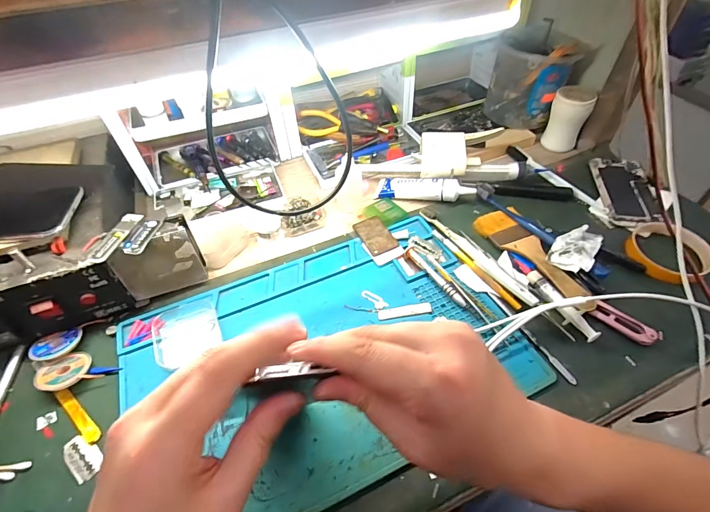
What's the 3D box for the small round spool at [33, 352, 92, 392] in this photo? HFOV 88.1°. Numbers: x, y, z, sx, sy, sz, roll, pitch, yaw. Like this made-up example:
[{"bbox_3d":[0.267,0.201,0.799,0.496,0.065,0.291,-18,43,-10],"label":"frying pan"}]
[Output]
[{"bbox_3d":[-0.286,0.113,0.361,0.044,0.009,0.038,-11,38,-25],"label":"small round spool"}]

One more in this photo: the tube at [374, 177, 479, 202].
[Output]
[{"bbox_3d":[0.097,-0.098,0.514,0.133,0.026,0.040,10,51,11],"label":"tube"}]

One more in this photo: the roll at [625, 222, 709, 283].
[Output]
[{"bbox_3d":[0.358,-0.006,0.421,0.091,0.024,0.081,-28,54,-20],"label":"roll"}]

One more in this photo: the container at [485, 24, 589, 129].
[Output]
[{"bbox_3d":[0.278,-0.277,0.588,0.114,0.129,0.114,26,55,22],"label":"container"}]

